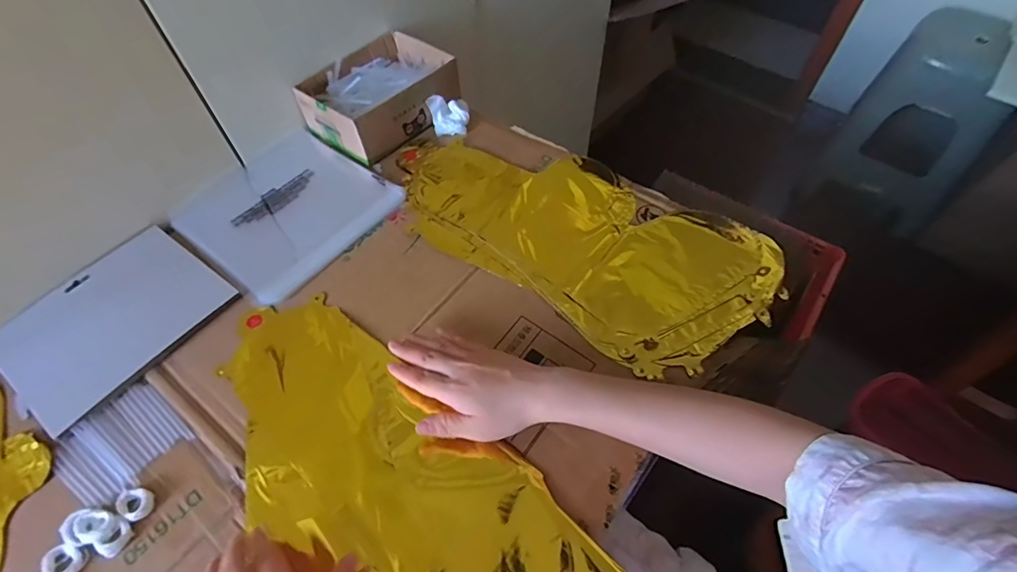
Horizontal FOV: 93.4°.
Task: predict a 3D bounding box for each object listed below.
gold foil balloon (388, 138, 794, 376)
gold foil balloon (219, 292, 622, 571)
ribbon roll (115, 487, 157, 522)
[{"bbox_3d":[0.074,-0.071,0.552,0.451,0.014,0.226,31,62,17],"label":"gold foil balloon"},{"bbox_3d":[-0.124,0.176,0.404,0.241,0.011,0.412,-35,65,-21],"label":"gold foil balloon"},{"bbox_3d":[-0.304,0.177,0.390,0.030,0.006,0.023,17,58,9],"label":"ribbon roll"}]

